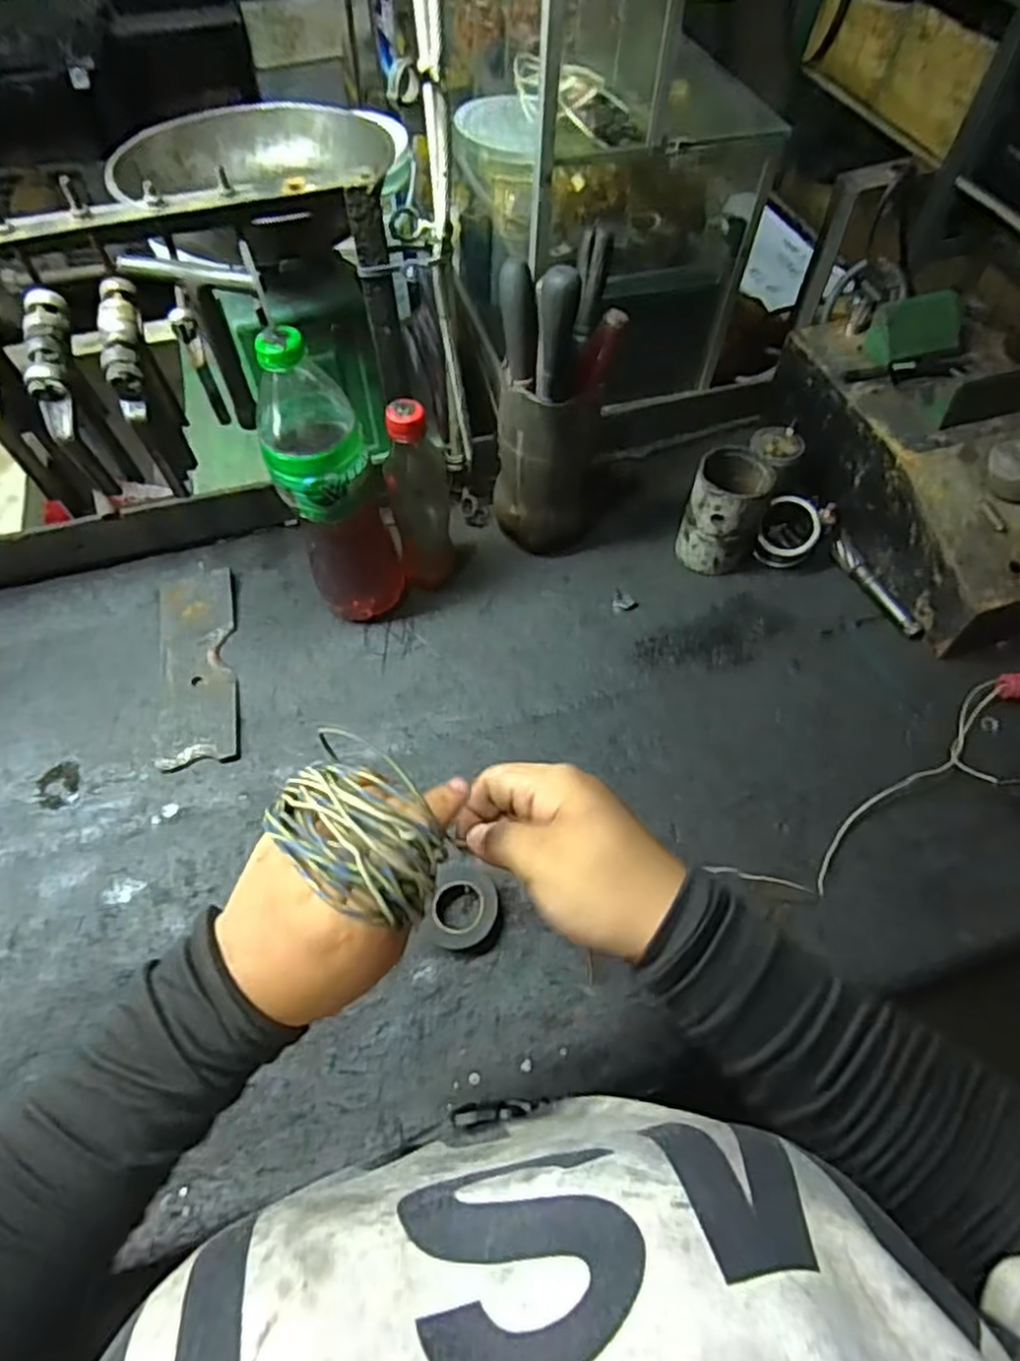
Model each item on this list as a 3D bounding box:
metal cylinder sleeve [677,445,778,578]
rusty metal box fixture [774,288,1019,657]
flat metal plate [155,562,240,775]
[{"bbox_3d":[0.210,-0.164,0.682,0.075,0.097,0.082,23,64,12],"label":"metal cylinder sleeve"},{"bbox_3d":[0.428,-0.221,0.690,0.186,0.143,0.349,-17,62,-9],"label":"rusty metal box fixture"},{"bbox_3d":[-0.290,-0.014,0.653,0.068,0.009,0.199,-12,62,-4],"label":"flat metal plate"}]

